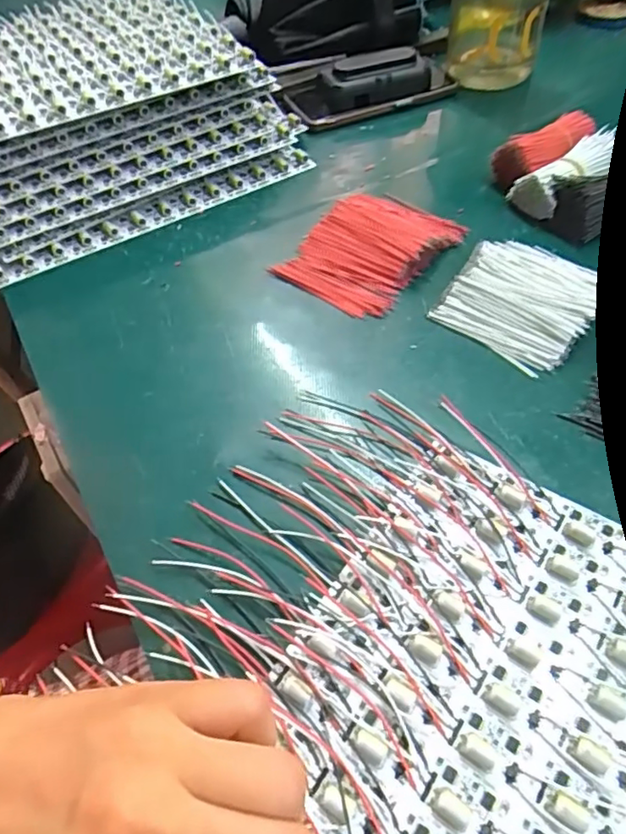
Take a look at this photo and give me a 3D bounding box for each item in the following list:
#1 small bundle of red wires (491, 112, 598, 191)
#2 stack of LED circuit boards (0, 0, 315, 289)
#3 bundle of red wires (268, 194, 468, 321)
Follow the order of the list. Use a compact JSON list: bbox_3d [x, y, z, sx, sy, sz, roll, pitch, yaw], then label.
[{"bbox_3d":[0.188,-0.209,0.476,0.090,0.045,0.035,-29,56,-19],"label":"small bundle of red wires"},{"bbox_3d":[-0.210,-0.269,0.525,0.326,0.088,0.299,-29,56,-19],"label":"stack of LED circuit boards"},{"bbox_3d":[0.041,-0.126,0.428,0.090,0.025,0.117,32,59,25],"label":"bundle of red wires"}]

